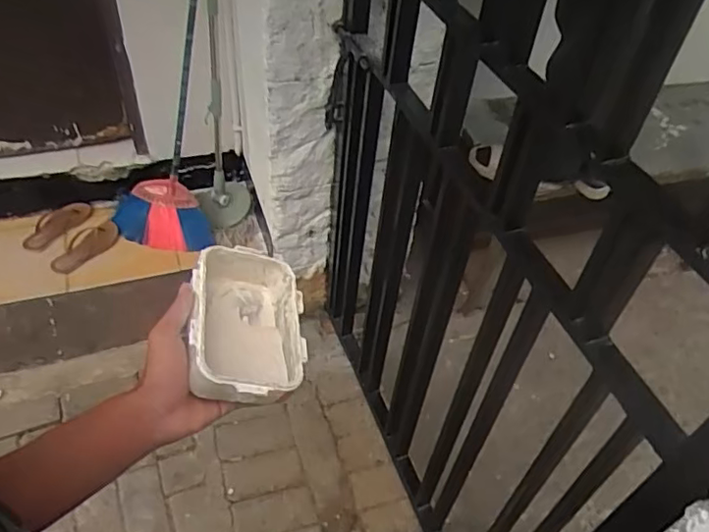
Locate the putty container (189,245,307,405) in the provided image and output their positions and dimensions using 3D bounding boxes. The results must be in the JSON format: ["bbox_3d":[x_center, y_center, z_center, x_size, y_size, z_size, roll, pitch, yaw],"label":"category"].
[{"bbox_3d":[-0.106,0.055,0.548,0.111,0.060,0.152,20,44,-27],"label":"putty container"}]

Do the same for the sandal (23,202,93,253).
[{"bbox_3d":[-0.875,-0.118,1.747,0.102,0.042,0.215,34,53,24],"label":"sandal"}]

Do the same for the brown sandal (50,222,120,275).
[{"bbox_3d":[-0.777,-0.055,1.705,0.104,0.034,0.203,35,66,27],"label":"brown sandal"}]

